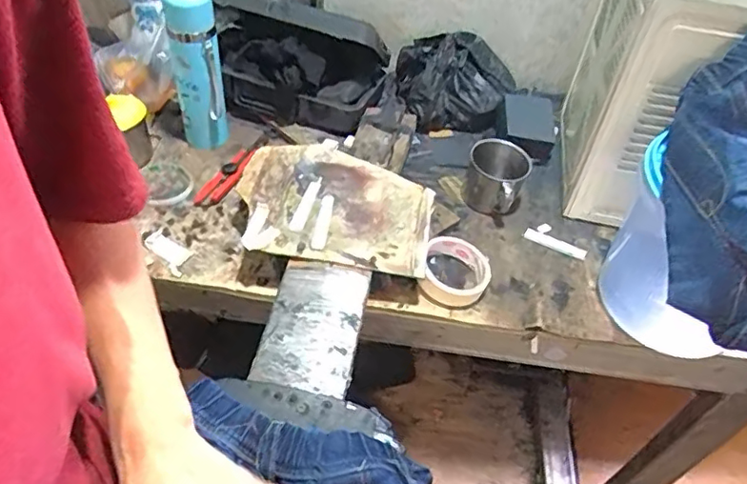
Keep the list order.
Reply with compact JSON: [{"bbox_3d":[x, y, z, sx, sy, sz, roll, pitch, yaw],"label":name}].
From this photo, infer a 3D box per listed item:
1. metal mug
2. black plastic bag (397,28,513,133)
[{"bbox_3d":[0.170,-0.084,0.817,0.086,0.086,0.090,18,47,11],"label":"metal mug"},{"bbox_3d":[0.135,-0.260,0.939,0.188,0.119,0.144,-2,46,-8],"label":"black plastic bag"}]

